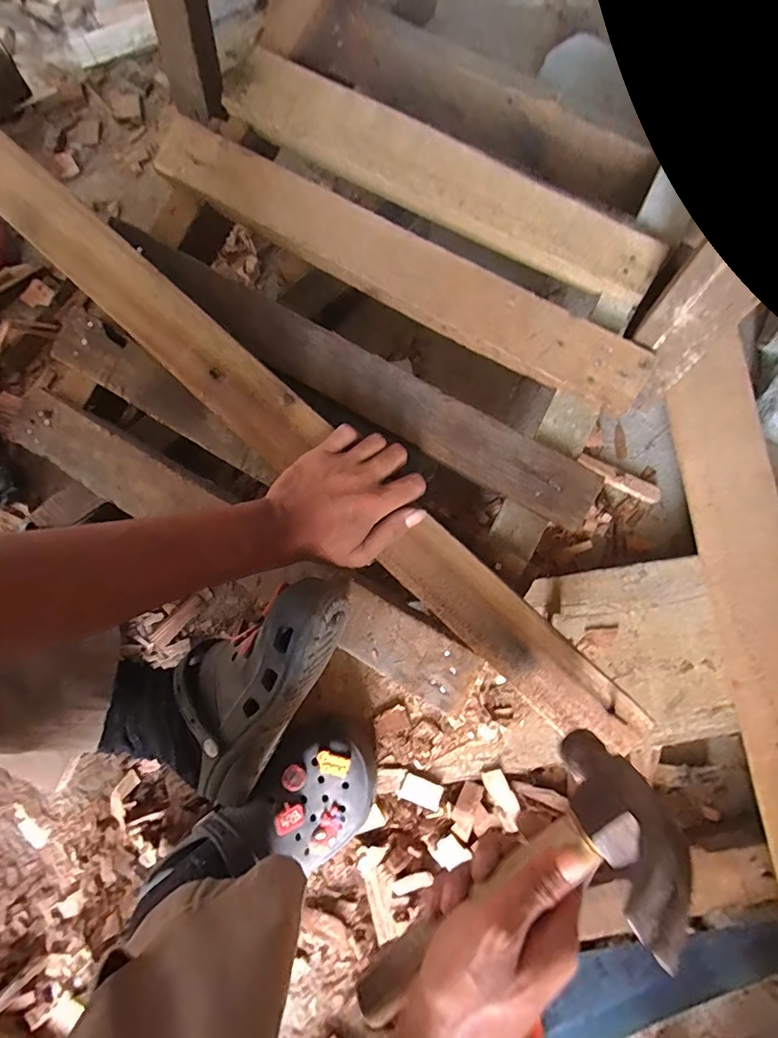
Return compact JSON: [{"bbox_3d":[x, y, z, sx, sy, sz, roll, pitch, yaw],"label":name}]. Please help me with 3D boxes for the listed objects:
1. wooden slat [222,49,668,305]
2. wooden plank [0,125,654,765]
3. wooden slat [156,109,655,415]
[{"bbox_3d":[0.043,-0.324,0.444,0.436,0.021,0.064,31,104,7],"label":"wooden slat"},{"bbox_3d":[-0.155,-0.135,0.426,0.881,0.039,0.062,42,81,5],"label":"wooden plank"},{"bbox_3d":[-0.001,-0.244,0.444,0.508,0.020,0.063,31,106,7],"label":"wooden slat"}]

